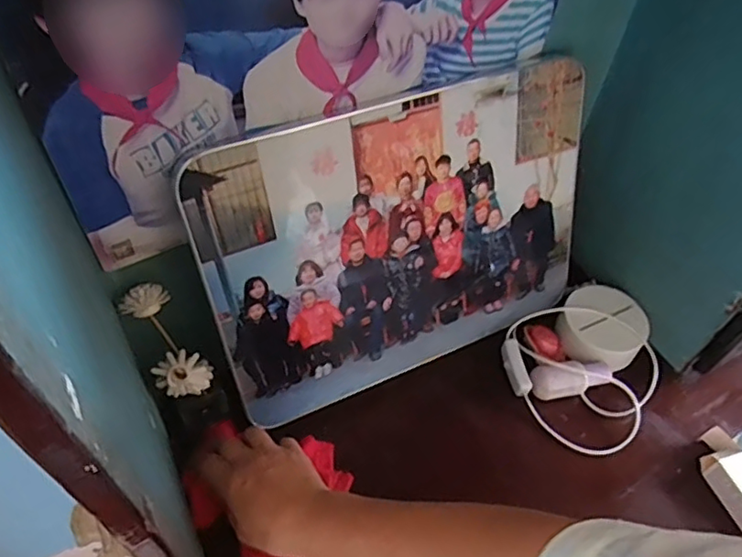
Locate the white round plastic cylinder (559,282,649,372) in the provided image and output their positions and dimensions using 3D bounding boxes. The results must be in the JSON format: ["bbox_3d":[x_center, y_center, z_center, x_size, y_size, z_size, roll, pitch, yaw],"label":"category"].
[{"bbox_3d":[0.268,0.056,0.686,0.094,0.037,0.105,24,52,17],"label":"white round plastic cylinder"}]

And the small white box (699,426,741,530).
[{"bbox_3d":[0.354,0.194,0.577,0.032,0.041,0.099,-11,50,-13],"label":"small white box"}]

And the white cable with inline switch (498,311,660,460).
[{"bbox_3d":[0.219,0.102,0.642,0.158,0.051,0.144,2,49,-2],"label":"white cable with inline switch"}]

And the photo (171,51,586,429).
[{"bbox_3d":[0.040,-0.035,0.580,0.390,0.292,0.018,-22,37,-17],"label":"photo"}]

